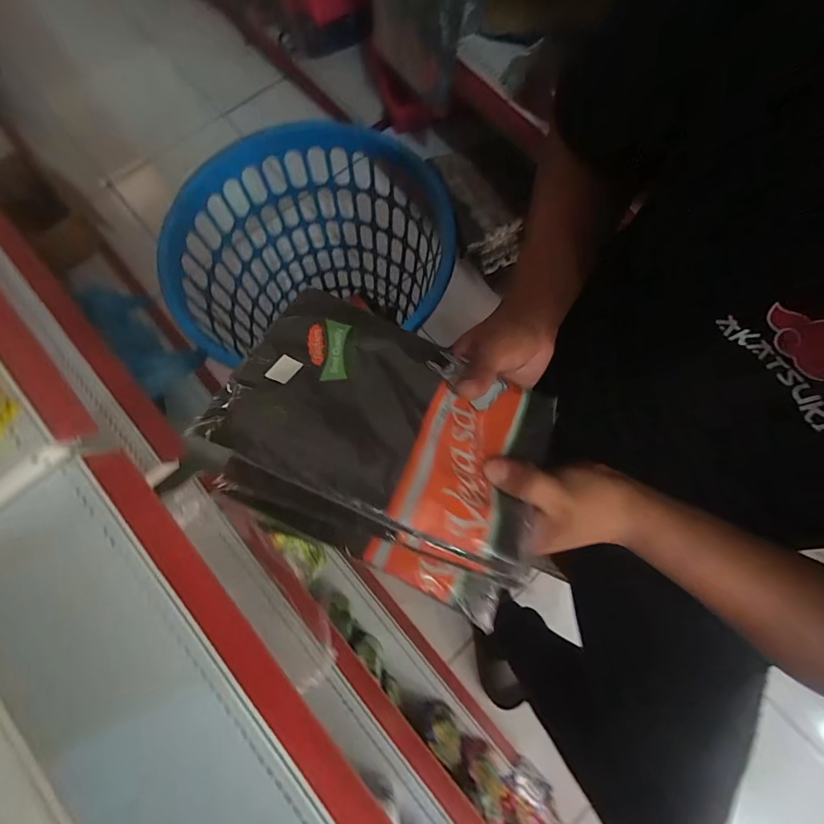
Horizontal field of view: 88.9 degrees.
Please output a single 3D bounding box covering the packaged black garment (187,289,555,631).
[{"bbox_3d":[-0.014,0.021,0.307,0.233,0.050,0.176,28,57,1],"label":"packaged black garment"}]

